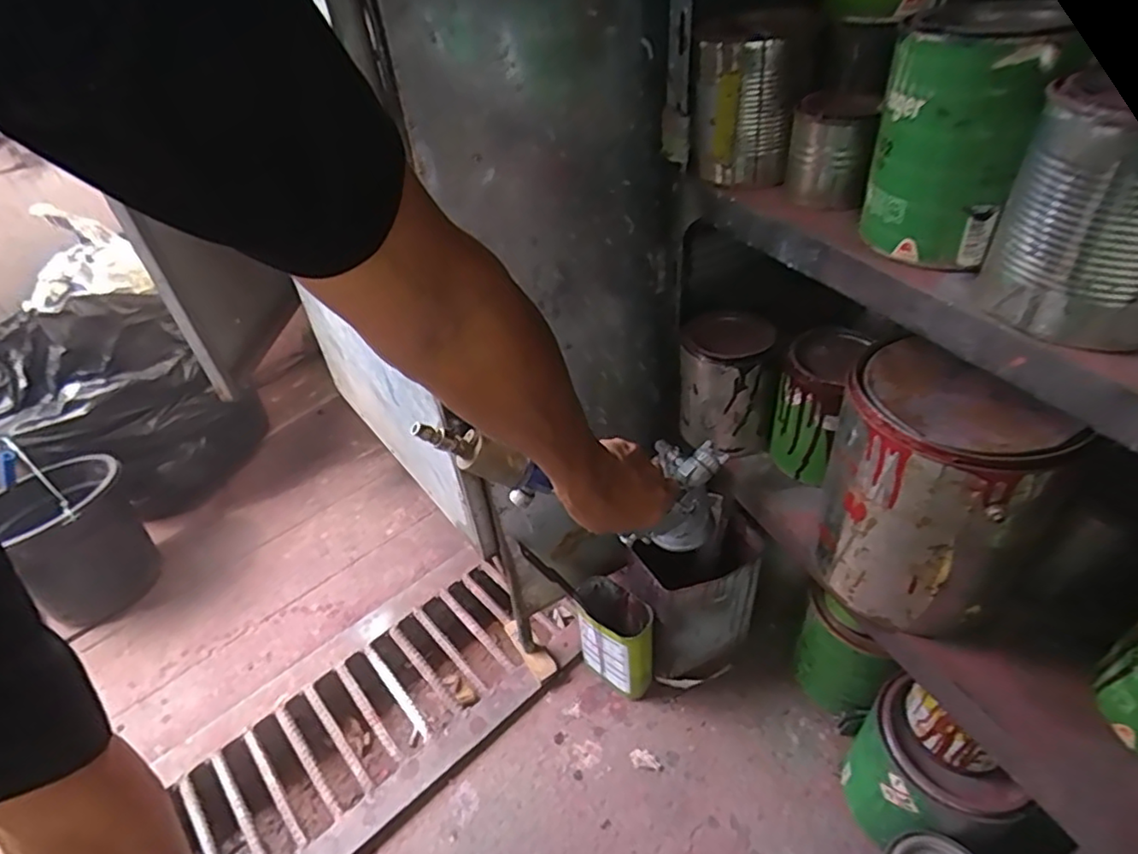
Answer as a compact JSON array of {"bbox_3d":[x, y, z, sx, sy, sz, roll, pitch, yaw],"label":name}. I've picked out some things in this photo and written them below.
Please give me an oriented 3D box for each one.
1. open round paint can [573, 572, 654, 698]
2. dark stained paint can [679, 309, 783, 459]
[{"bbox_3d":[0.066,0.307,0.902,0.123,0.161,0.065,28,52,32],"label":"open round paint can"},{"bbox_3d":[0.173,-0.051,0.680,0.099,0.140,0.097,6,43,13],"label":"dark stained paint can"}]

